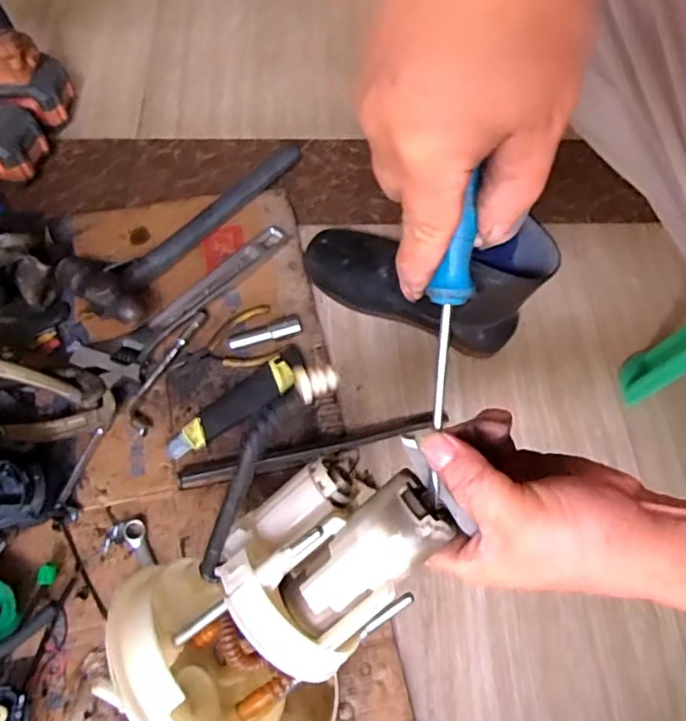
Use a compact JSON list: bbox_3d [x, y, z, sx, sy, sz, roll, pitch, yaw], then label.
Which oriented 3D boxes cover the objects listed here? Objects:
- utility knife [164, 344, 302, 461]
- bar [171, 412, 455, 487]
[{"bbox_3d":[-0.103,0.043,0.601,0.164,0.019,0.043,-38,69,-20],"label":"utility knife"},{"bbox_3d":[-0.025,0.088,0.589,0.273,0.012,0.020,-11,62,-8],"label":"bar"}]

